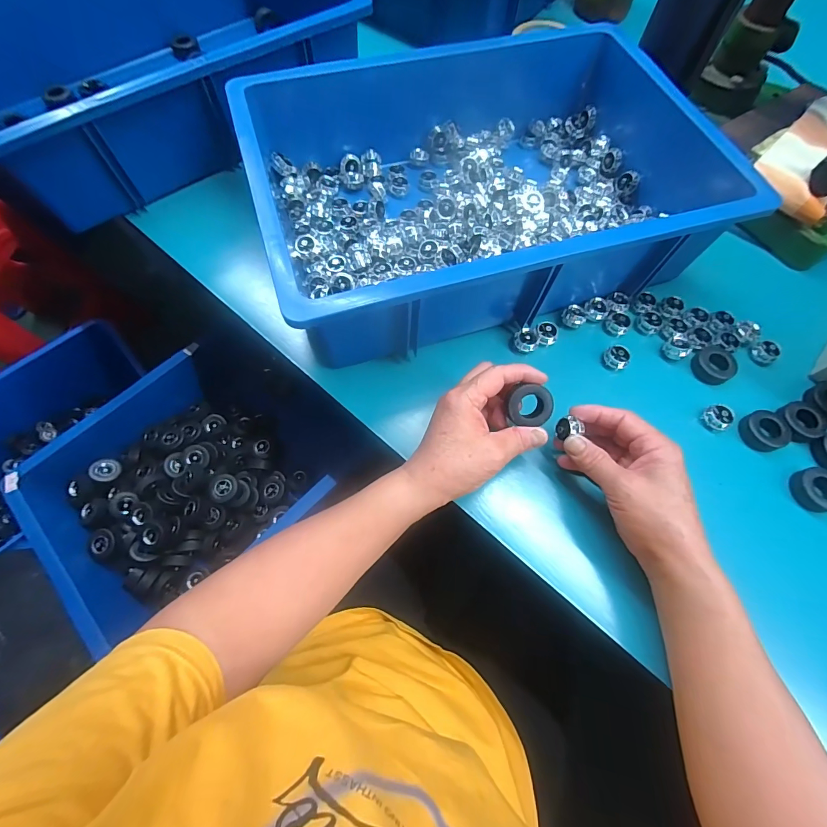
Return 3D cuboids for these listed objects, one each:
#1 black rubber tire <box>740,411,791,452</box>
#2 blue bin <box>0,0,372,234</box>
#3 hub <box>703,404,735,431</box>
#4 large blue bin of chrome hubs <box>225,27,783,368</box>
[{"bbox_3d":[0.329,0.016,0.368,0.040,0.015,0.037,-14,70,-6],"label":"black rubber tire"},{"bbox_3d":[-0.336,-0.458,0.504,0.443,0.134,0.364,-40,74,-14],"label":"blue bin"},{"bbox_3d":[0.290,0.004,0.372,0.024,0.015,0.022,0,69,0],"label":"hub"},{"bbox_3d":[0.070,-0.262,0.417,0.453,0.114,0.346,-17,70,-7],"label":"large blue bin of chrome hubs"}]

